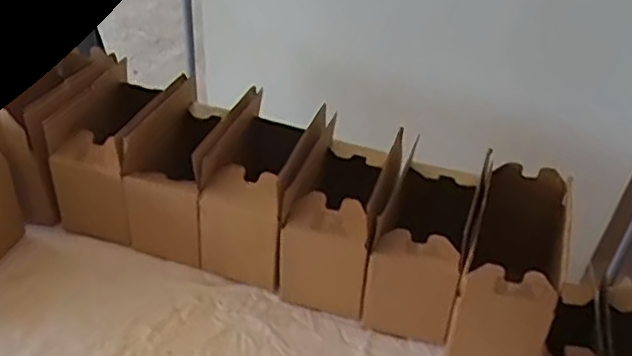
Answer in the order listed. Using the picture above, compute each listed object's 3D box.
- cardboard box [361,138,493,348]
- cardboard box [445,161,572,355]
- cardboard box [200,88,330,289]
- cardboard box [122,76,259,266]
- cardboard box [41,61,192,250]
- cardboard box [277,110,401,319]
[{"bbox_3d":[0.140,0.097,0.862,0.107,0.150,0.185,15,38,11],"label":"cardboard box"},{"bbox_3d":[0.241,0.122,0.804,0.119,0.187,0.206,16,38,13],"label":"cardboard box"},{"bbox_3d":[-0.069,0.011,0.910,0.123,0.193,0.220,14,39,11],"label":"cardboard box"},{"bbox_3d":[-0.173,-0.013,0.928,0.119,0.190,0.207,13,38,10],"label":"cardboard box"},{"bbox_3d":[-0.284,-0.037,0.949,0.111,0.183,0.203,11,38,7],"label":"cardboard box"},{"bbox_3d":[0.032,0.057,0.882,0.117,0.172,0.198,14,38,10],"label":"cardboard box"}]

